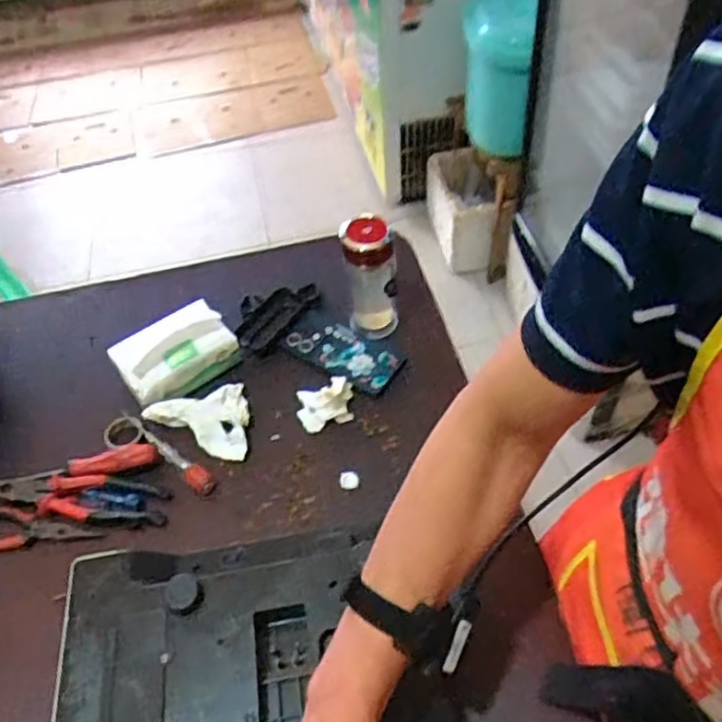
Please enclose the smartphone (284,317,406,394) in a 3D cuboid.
[{"bbox_3d":[-0.025,-0.013,0.857,0.156,0.013,0.072,31,59,26],"label":"smartphone"}]

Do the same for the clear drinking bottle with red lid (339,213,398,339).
[{"bbox_3d":[0.008,-0.107,0.830,0.058,0.148,0.060,-18,52,-10],"label":"clear drinking bottle with red lid"}]

